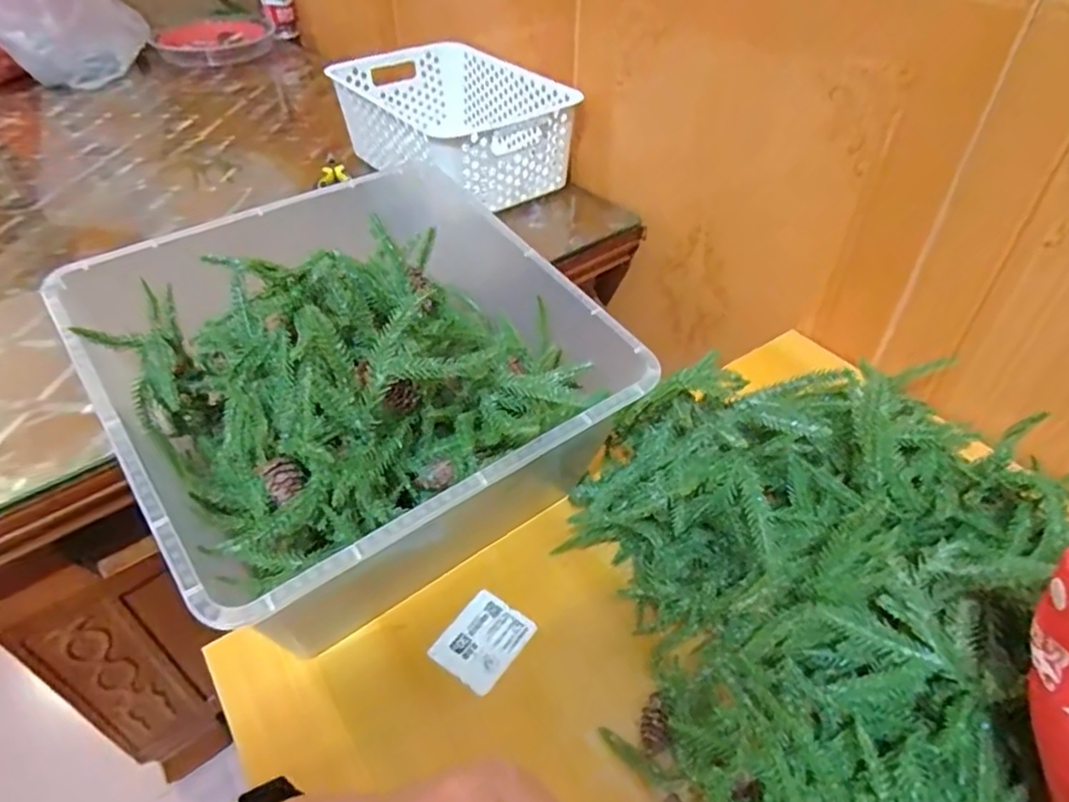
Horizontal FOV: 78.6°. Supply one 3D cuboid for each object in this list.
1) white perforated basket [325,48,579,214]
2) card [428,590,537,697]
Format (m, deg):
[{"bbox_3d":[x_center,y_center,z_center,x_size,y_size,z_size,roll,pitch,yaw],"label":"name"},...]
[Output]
[{"bbox_3d":[-0.105,-0.351,0.849,0.213,0.121,0.315,-24,48,-22],"label":"white perforated basket"},{"bbox_3d":[-0.033,0.157,0.430,0.047,0.005,0.058,31,53,23],"label":"card"}]

